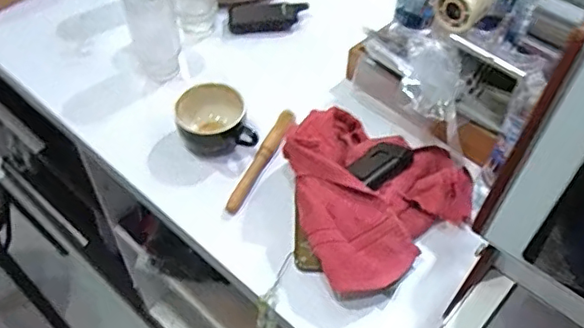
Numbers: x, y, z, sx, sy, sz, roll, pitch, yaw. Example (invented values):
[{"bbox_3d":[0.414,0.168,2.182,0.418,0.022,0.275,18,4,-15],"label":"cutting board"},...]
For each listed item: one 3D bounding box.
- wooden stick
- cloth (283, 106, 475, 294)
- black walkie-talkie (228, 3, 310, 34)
[{"bbox_3d":[-0.038,-0.008,0.755,0.023,0.019,0.175,20,54,15],"label":"wooden stick"},{"bbox_3d":[0.116,0.018,0.681,0.232,0.112,0.225,-14,53,-12],"label":"cloth"},{"bbox_3d":[-0.040,-0.244,0.947,0.128,0.031,0.051,-2,51,-2],"label":"black walkie-talkie"}]

